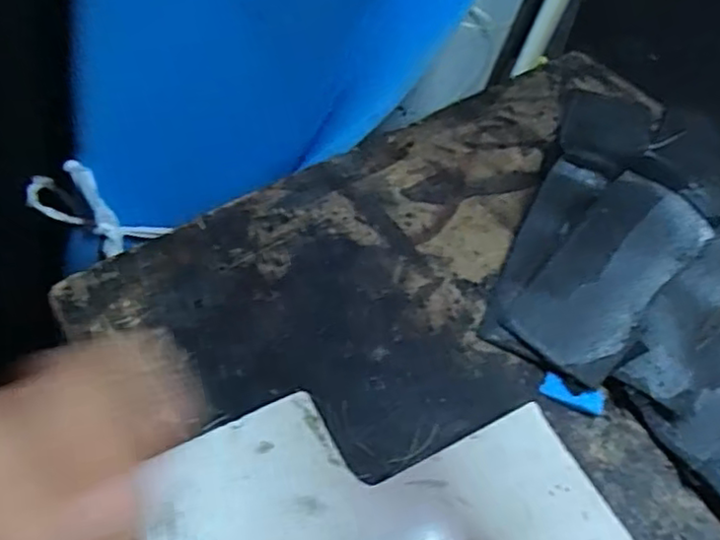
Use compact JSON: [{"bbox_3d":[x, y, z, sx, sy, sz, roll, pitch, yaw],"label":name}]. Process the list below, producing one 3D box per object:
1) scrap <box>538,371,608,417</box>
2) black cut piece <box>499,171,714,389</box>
[{"bbox_3d":[0.155,0.090,0.468,0.046,0.009,0.020,21,54,10],"label":"scrap"},{"bbox_3d":[0.188,0.003,0.501,0.090,0.021,0.160,36,80,28],"label":"black cut piece"}]

